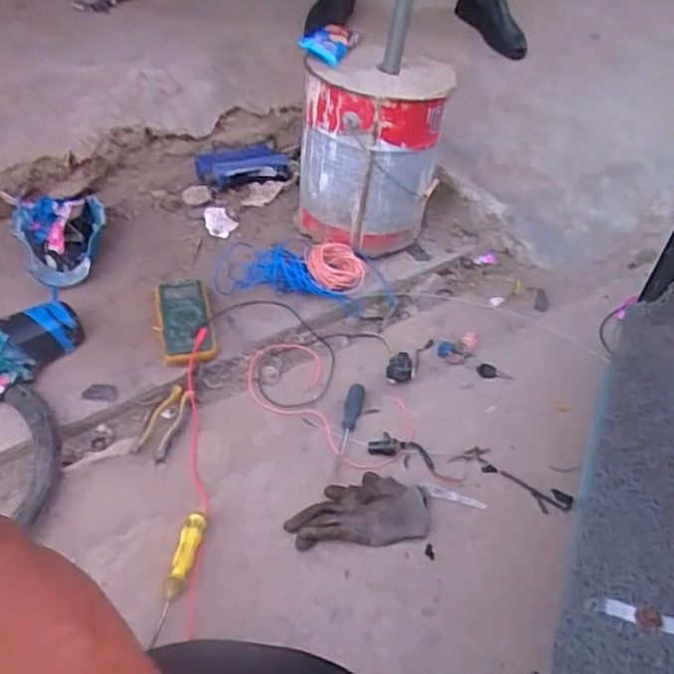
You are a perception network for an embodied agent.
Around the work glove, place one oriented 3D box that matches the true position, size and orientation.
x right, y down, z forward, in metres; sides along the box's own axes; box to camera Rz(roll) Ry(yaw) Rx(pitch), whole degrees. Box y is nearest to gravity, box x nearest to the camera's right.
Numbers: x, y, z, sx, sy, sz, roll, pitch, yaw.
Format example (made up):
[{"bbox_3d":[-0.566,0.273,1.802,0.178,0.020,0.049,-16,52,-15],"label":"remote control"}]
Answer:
[{"bbox_3d":[0.032,0.245,0.881,0.194,0.032,0.100,-1,45,-3],"label":"work glove"}]

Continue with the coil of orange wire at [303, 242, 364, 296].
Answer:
[{"bbox_3d":[-0.004,-0.137,1.218,0.120,0.024,0.101,44,71,9],"label":"coil of orange wire"}]

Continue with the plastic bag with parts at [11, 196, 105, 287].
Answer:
[{"bbox_3d":[-0.554,-0.193,1.274,0.168,0.115,0.205,-16,48,-17],"label":"plastic bag with parts"}]

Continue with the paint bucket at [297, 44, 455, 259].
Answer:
[{"bbox_3d":[0.070,-0.384,1.288,0.295,0.336,0.265,2,45,0],"label":"paint bucket"}]

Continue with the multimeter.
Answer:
[{"bbox_3d":[-0.280,-0.029,1.135,0.097,0.042,0.200,-11,46,-12],"label":"multimeter"}]

